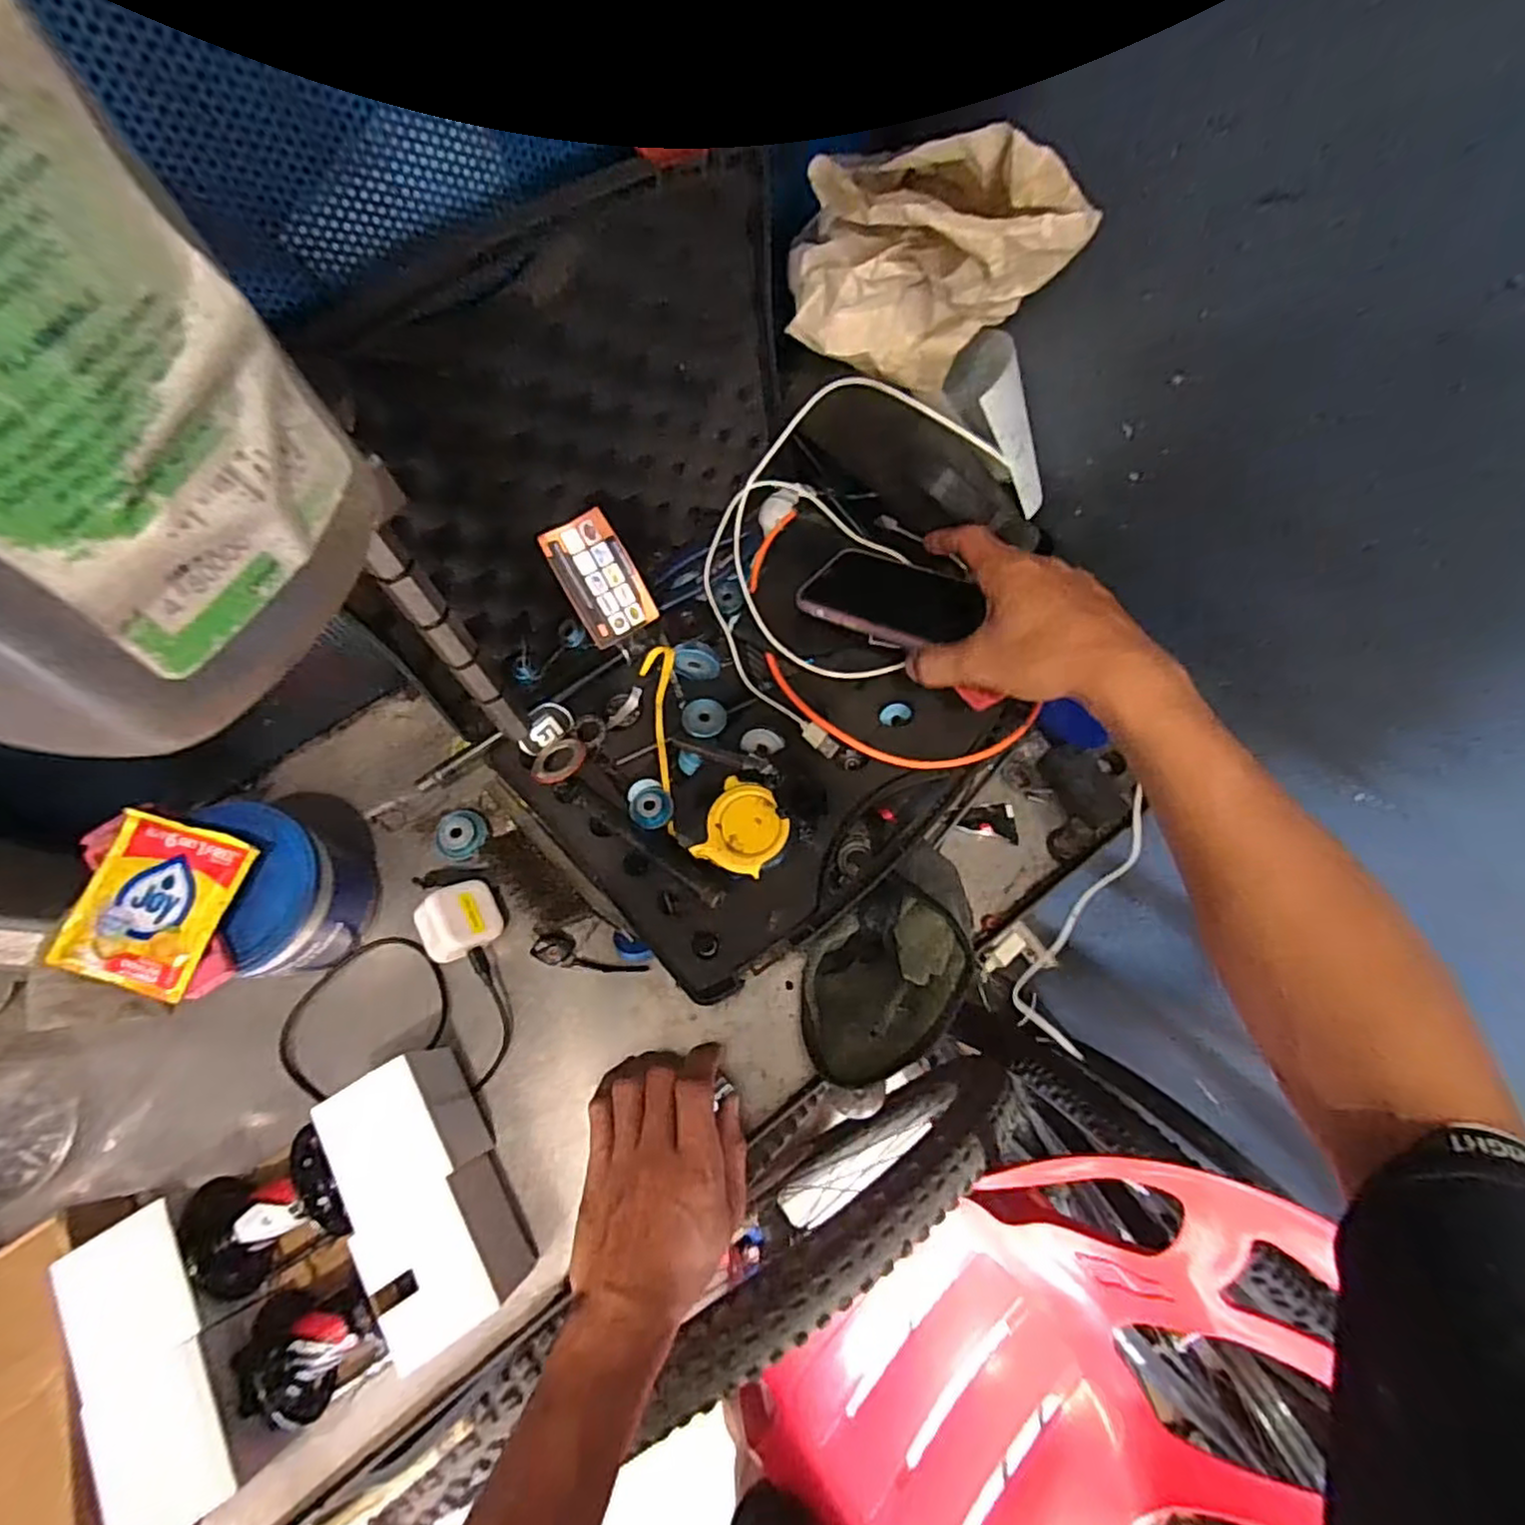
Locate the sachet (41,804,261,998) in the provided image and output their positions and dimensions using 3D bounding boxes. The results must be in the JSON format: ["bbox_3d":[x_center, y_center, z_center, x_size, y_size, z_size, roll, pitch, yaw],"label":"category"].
[{"bbox_3d":[-0.352,0.082,0.395,0.081,0.010,0.091,15,71,5],"label":"sachet"}]

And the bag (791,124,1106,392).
[{"bbox_3d":[0.091,-0.289,0.401,0.157,0.122,0.072,28,73,9],"label":"bag"}]

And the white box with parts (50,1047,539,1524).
[{"bbox_3d":[-0.256,0.288,0.395,0.200,0.078,0.138,-30,74,-11],"label":"white box with parts"}]

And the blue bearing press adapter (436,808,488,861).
[{"bbox_3d":[-0.219,0.052,0.505,0.033,0.019,0.038,7,71,2],"label":"blue bearing press adapter"}]

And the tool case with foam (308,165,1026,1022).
[{"bbox_3d":[-0.017,-0.090,0.418,0.334,0.284,0.335,-40,76,-13],"label":"tool case with foam"}]

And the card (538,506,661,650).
[{"bbox_3d":[-0.114,-0.129,0.489,0.051,0.089,0.006,-30,38,-8],"label":"card"}]

